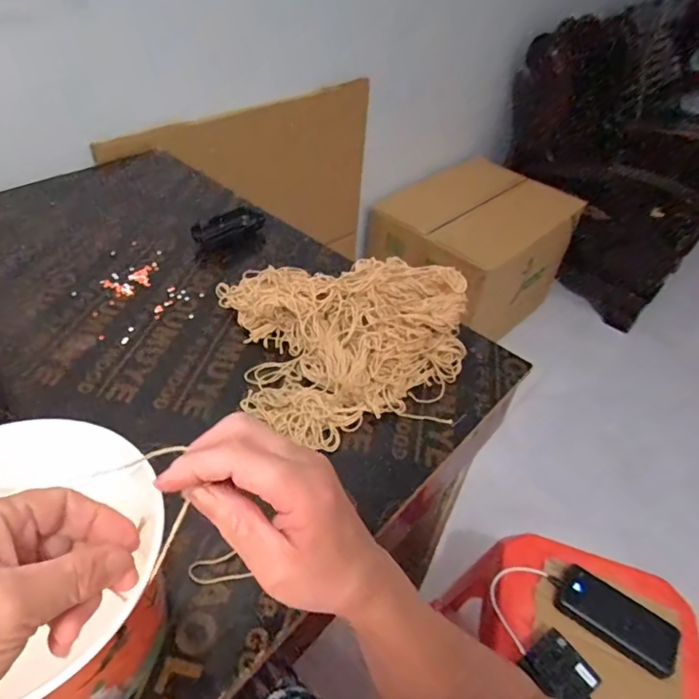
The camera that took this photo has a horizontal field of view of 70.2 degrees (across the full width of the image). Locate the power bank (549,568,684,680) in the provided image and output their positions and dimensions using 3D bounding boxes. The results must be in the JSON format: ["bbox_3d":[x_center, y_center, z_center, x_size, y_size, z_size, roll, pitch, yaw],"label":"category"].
[{"bbox_3d":[0.378,0.376,0.702,0.157,0.024,0.079,30,47,23],"label":"power bank"}]

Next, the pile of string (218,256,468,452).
[{"bbox_3d":[-0.004,-0.029,0.562,0.252,0.084,0.267,-7,44,-15],"label":"pile of string"}]

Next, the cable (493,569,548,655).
[{"bbox_3d":[0.235,0.359,0.713,0.067,0.014,0.133,13,34,28],"label":"cable"}]

